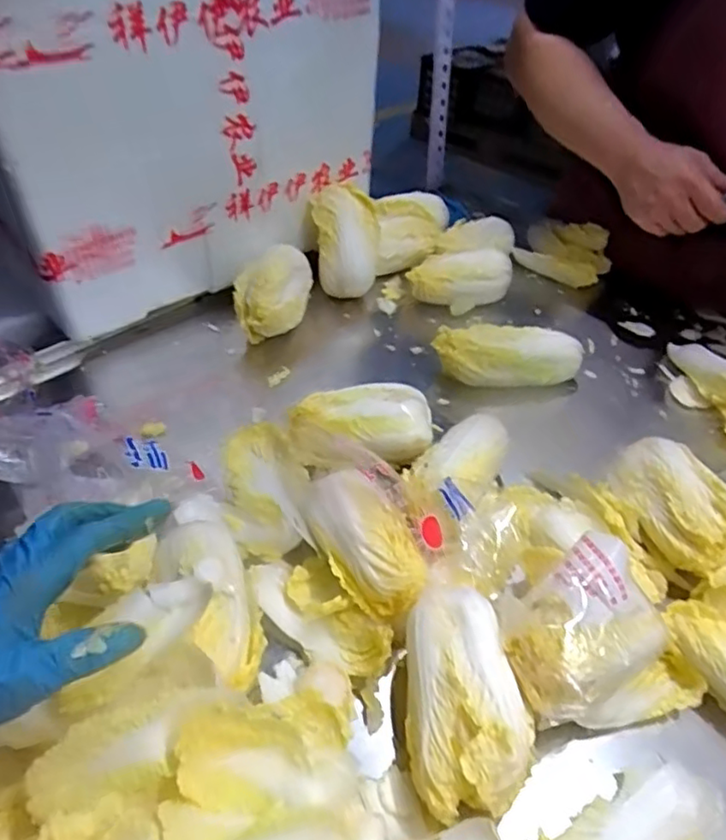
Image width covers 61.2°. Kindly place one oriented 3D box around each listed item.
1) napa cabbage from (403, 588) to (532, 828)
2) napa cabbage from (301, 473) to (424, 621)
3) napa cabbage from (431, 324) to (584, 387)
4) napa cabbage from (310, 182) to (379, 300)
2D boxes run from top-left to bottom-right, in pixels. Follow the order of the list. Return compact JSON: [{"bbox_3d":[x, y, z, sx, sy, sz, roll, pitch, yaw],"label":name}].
[{"bbox_3d":[0.068,0.183,0.410,0.075,0.055,0.136,1,43,-3],"label":"napa cabbage"},{"bbox_3d":[-0.002,0.097,0.492,0.060,0.055,0.128,-15,46,-19],"label":"napa cabbage"},{"bbox_3d":[0.164,-0.070,0.708,0.162,0.061,0.053,5,43,1],"label":"napa cabbage"},{"bbox_3d":[-0.025,-0.227,0.817,0.088,0.129,0.106,5,43,1],"label":"napa cabbage"}]

